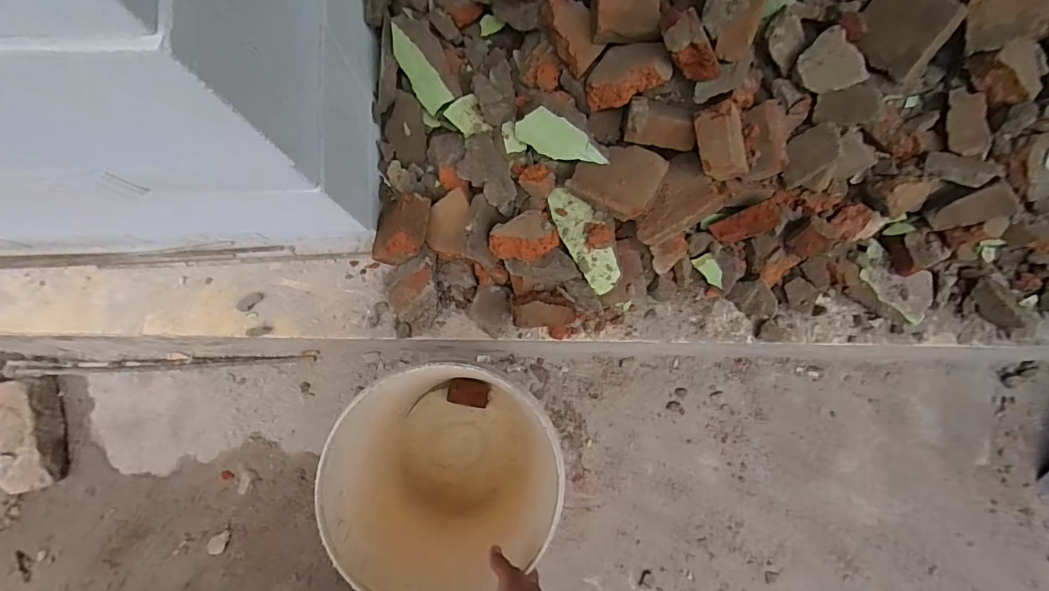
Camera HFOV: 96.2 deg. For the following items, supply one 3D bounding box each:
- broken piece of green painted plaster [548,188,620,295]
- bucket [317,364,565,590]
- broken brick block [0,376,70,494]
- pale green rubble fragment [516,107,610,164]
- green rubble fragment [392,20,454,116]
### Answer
[{"bbox_3d":[0.098,-0.092,0.766,0.063,0.008,0.180,-29,86,-4],"label":"broken piece of green painted plaster"},{"bbox_3d":[-0.116,0.270,0.758,0.302,0.365,0.299,0,85,-4],"label":"bucket"},{"bbox_3d":[-0.938,0.261,0.883,0.102,0.056,0.210,-5,85,-4],"label":"broken brick block"},{"bbox_3d":[0.055,-0.239,0.726,0.153,0.009,0.060,35,124,16],"label":"pale green rubble fragment"},{"bbox_3d":[-0.180,-0.373,0.785,0.055,0.005,0.136,-29,109,32],"label":"green rubble fragment"}]

